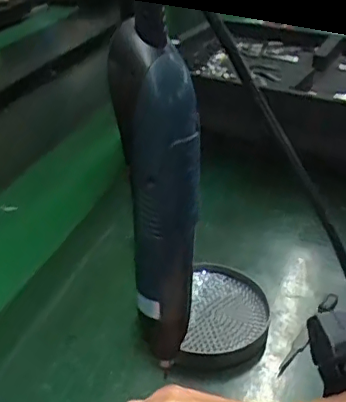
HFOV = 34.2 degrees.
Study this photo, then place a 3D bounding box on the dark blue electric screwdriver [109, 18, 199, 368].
[{"bbox_3d":[-0.007,0.009,0.296,0.037,0.188,0.031,-5,31,-6],"label":"dark blue electric screwdriver"}]

